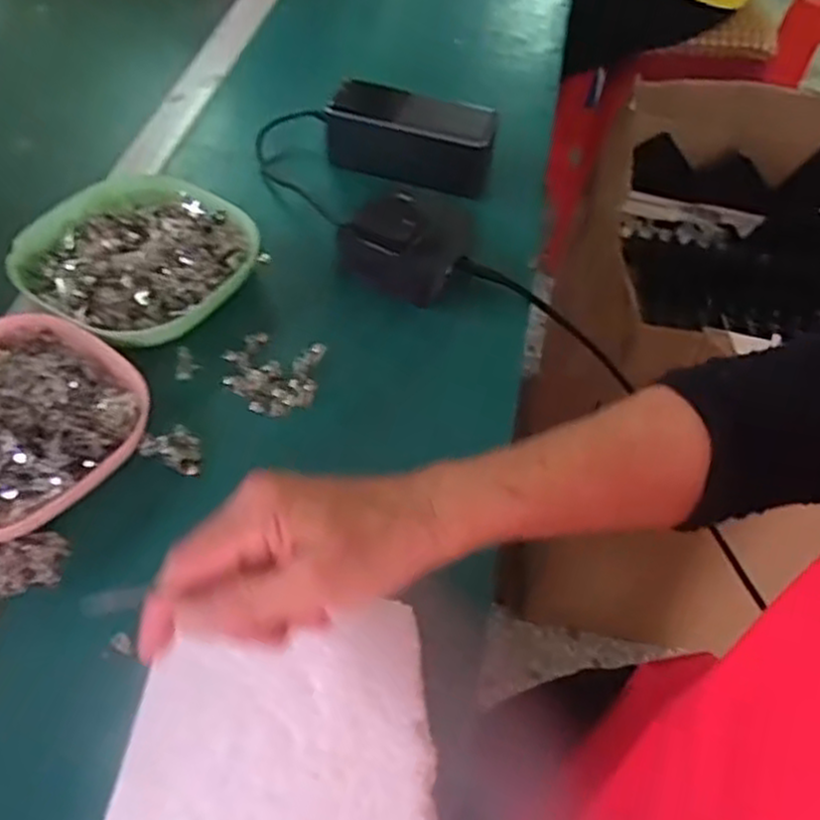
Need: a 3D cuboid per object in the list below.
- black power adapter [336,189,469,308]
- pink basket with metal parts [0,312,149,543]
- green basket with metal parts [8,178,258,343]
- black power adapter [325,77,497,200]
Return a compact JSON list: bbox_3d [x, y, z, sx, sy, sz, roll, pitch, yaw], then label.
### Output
[{"bbox_3d":[-0.004,-0.122,0.546,0.078,0.045,0.075,22,53,14],"label":"black power adapter"},{"bbox_3d":[-0.226,0.007,0.434,0.135,0.036,0.135,35,57,23],"label":"pink basket with metal parts"},{"bbox_3d":[-0.183,-0.102,0.522,0.132,0.030,0.137,26,54,16],"label":"green basket with metal parts"},{"bbox_3d":[0.001,-0.223,0.624,0.128,0.053,0.056,14,51,7],"label":"black power adapter"}]

